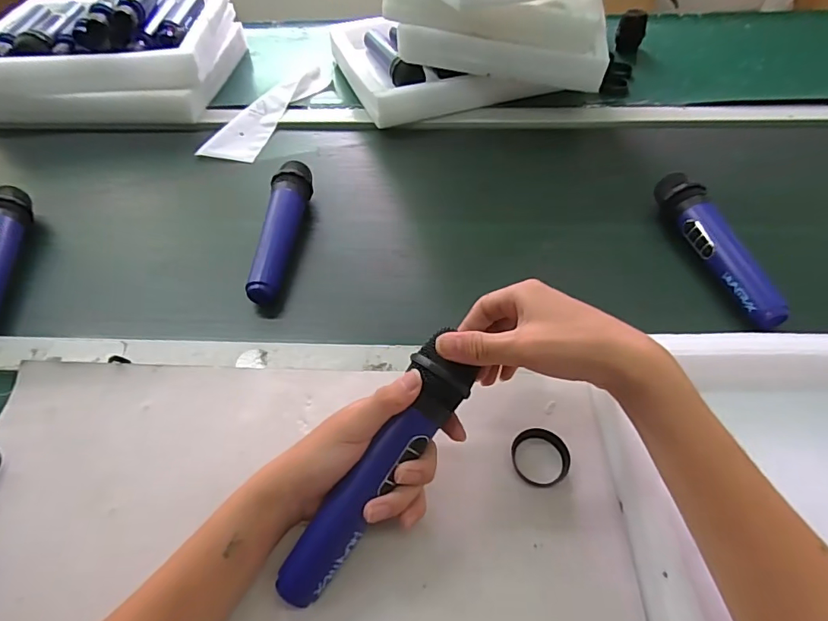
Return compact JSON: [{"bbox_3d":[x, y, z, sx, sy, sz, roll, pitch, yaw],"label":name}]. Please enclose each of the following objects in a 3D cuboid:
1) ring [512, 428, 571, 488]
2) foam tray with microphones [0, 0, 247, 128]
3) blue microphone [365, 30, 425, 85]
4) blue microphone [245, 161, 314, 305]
[{"bbox_3d":[0.099,0.113,0.369,0.043,0.013,0.043,-1,50,2],"label":"ring"},{"bbox_3d":[-0.491,-0.431,0.773,0.356,0.119,0.308,-1,50,2],"label":"foam tray with microphones"},{"bbox_3d":[-0.035,-0.406,0.761,0.047,0.048,0.201,-16,51,-10],"label":"blue microphone"},{"bbox_3d":[-0.148,-0.093,0.535,0.040,0.050,0.193,0,50,3],"label":"blue microphone"}]

